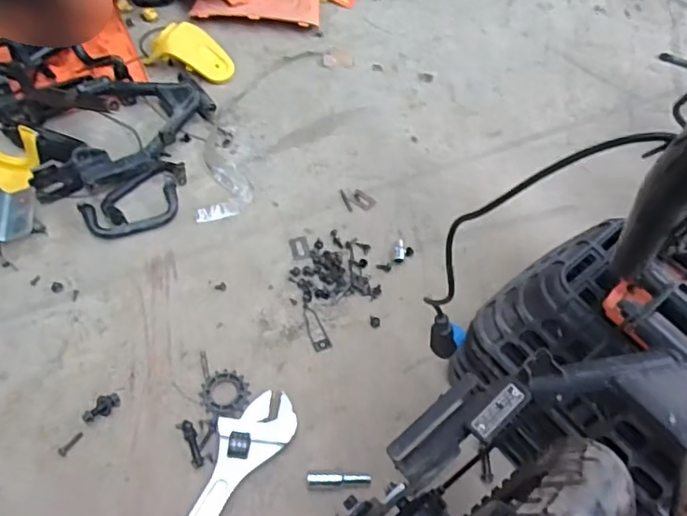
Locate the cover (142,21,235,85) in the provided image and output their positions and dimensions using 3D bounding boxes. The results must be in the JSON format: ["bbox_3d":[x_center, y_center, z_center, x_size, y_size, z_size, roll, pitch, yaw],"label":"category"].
[{"bbox_3d":[-0.296,-0.406,1.119,0.164,0.053,0.099,19,57,8],"label":"cover"}]

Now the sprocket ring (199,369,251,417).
[{"bbox_3d":[-0.158,0.181,0.765,0.066,0.010,0.062,2,56,-4],"label":"sprocket ring"}]

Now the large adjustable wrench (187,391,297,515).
[{"bbox_3d":[-0.169,0.311,0.662,0.078,0.018,0.351,26,58,12],"label":"large adjustable wrench"}]

